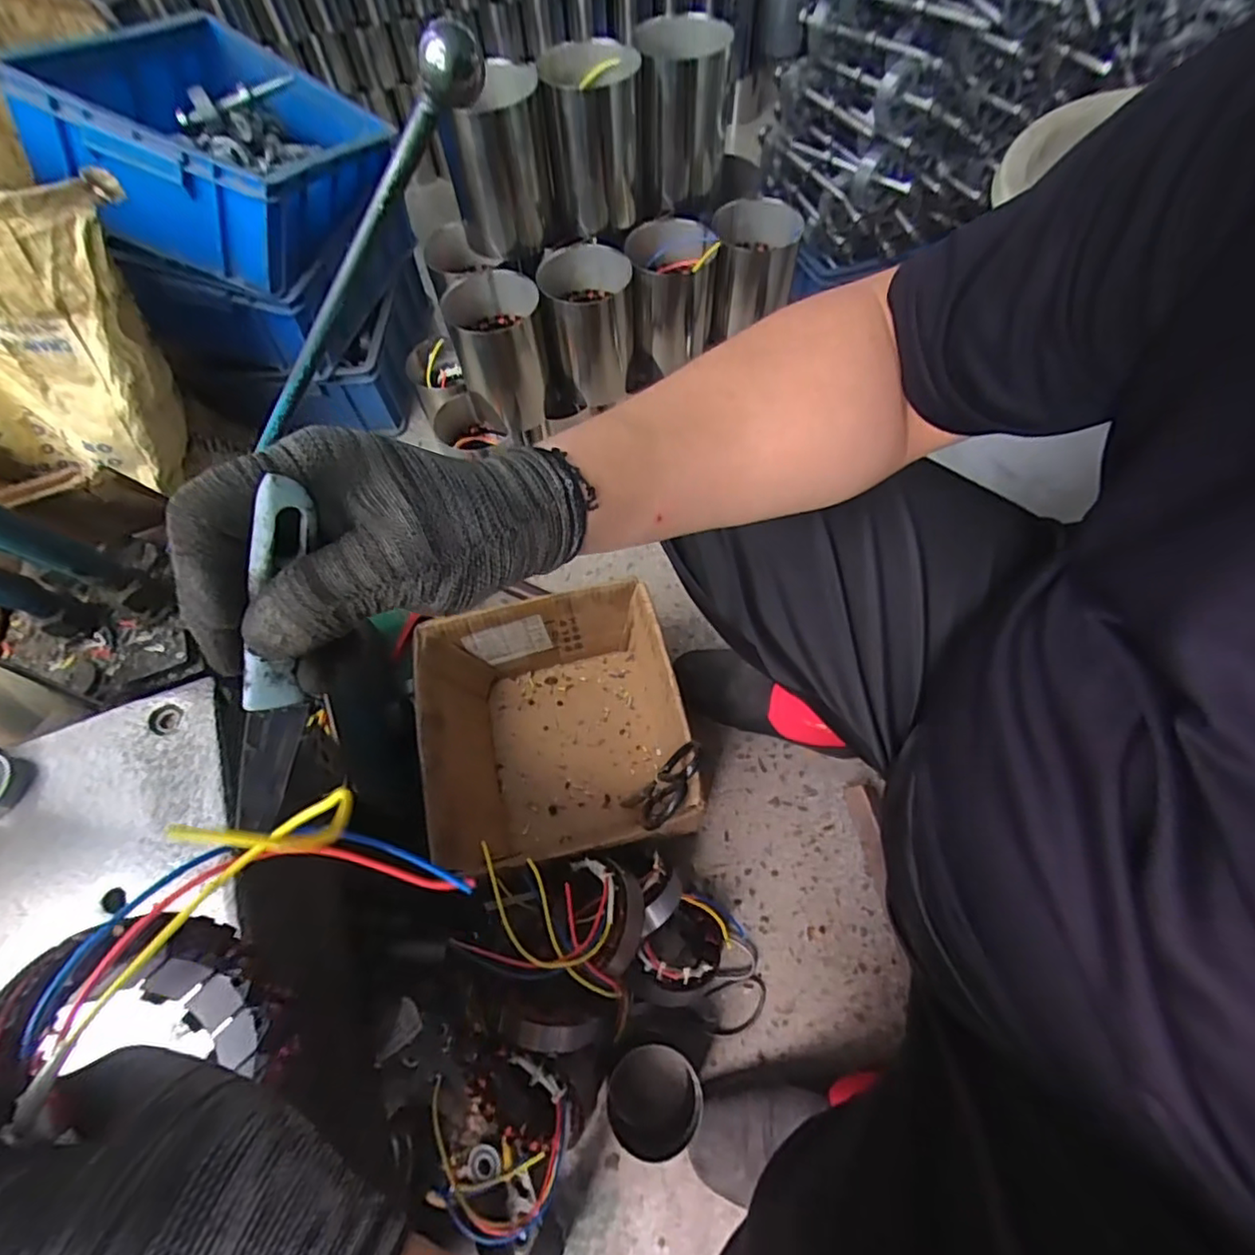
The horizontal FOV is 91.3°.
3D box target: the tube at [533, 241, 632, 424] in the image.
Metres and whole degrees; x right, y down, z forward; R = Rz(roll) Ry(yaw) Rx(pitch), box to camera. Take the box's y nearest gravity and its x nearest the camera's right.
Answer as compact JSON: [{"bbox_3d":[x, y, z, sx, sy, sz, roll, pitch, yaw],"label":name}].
[{"bbox_3d":[-0.057,-0.403,0.861,0.125,0.182,0.127,0,62,3],"label":"tube"}]

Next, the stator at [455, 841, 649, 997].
[{"bbox_3d":[-0.054,0.263,0.563,0.133,0.151,0.107,11,63,8],"label":"stator"}]

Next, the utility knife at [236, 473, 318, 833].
[{"bbox_3d":[-0.139,0.022,0.241,0.009,0.168,0.022,35,33,18],"label":"utility knife"}]

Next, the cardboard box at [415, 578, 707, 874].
[{"bbox_3d":[-0.082,0.128,0.757,0.287,0.152,0.278,-12,63,-3],"label":"cardboard box"}]

